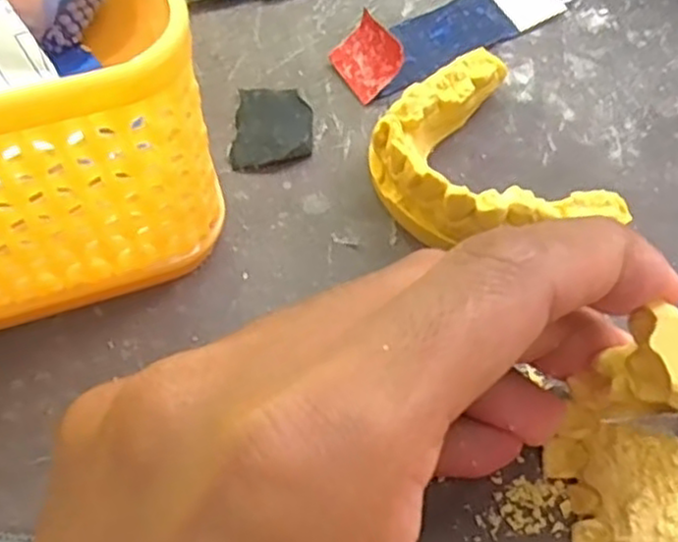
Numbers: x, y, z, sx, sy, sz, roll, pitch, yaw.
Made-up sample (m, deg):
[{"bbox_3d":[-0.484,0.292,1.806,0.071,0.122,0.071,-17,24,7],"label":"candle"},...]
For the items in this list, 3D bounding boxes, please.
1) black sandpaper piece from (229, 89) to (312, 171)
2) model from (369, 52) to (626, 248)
[{"bbox_3d":[-0.018,-0.039,0.195,0.021,0.004,0.028,0,58,-1],"label":"black sandpaper piece"},{"bbox_3d":[0.032,-0.028,0.178,0.048,0.029,0.056,-21,61,-14],"label":"model"}]

